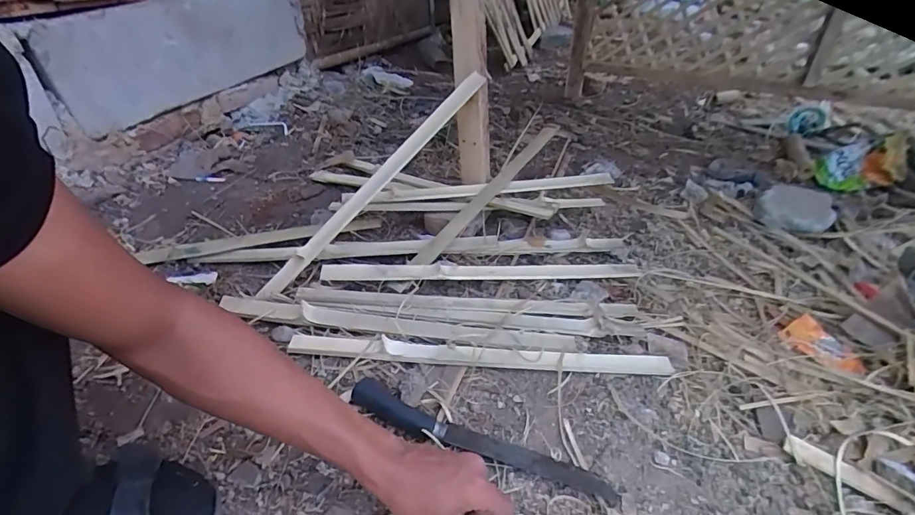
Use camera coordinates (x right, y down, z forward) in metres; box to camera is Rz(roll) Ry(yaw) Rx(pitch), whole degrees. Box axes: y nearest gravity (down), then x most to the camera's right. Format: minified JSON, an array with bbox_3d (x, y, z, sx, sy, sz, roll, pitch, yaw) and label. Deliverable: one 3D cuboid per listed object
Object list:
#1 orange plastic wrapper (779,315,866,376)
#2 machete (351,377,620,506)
[{"bbox_3d":[0.505,0.121,0.627,0.089,0.015,0.095,1,36,-1],"label":"orange plastic wrapper"},{"bbox_3d":[0.019,0.199,0.494,0.299,0.028,0.049,14,38,17],"label":"machete"}]

